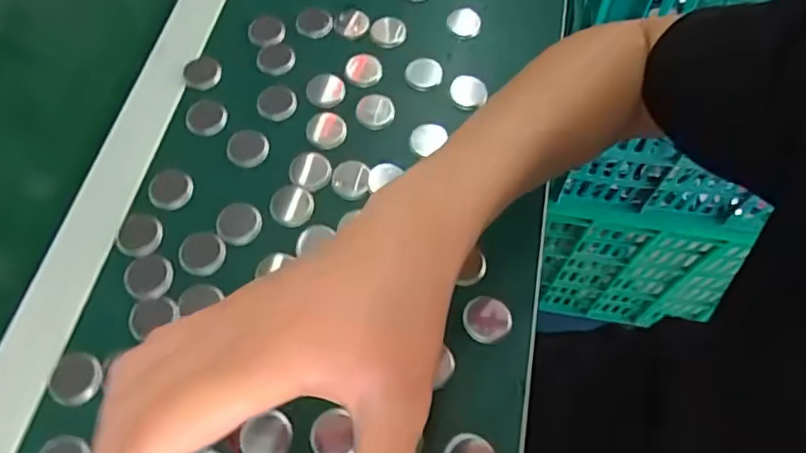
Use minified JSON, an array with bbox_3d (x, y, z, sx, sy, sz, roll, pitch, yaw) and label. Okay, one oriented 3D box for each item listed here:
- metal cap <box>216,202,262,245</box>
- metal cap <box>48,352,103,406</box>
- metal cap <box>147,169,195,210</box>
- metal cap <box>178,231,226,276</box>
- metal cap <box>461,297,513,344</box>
[{"bbox_3d":[-0.119,-0.003,0.413,0.031,0.006,0.032,0,63,0],"label":"metal cap"},{"bbox_3d":[-0.208,0.096,0.363,0.031,0.005,0.031,0,63,0],"label":"metal cap"},{"bbox_3d":[-0.172,-0.028,0.424,0.028,0.007,0.032,17,64,9],"label":"metal cap"},{"bbox_3d":[-0.141,0.018,0.402,0.032,0.005,0.031,0,63,0],"label":"metal cap"},{"bbox_3d":[0.057,0.062,0.384,0.032,0.004,0.031,0,63,0],"label":"metal cap"}]

